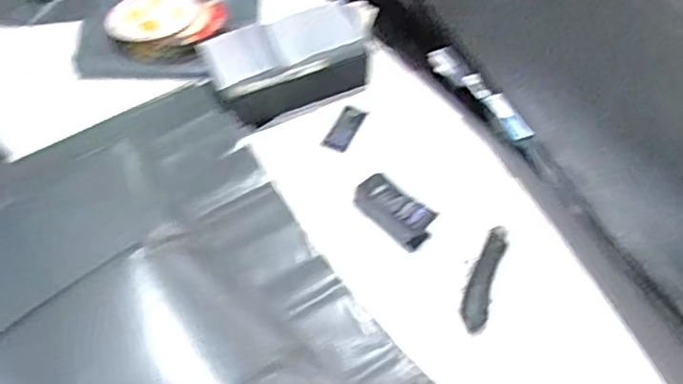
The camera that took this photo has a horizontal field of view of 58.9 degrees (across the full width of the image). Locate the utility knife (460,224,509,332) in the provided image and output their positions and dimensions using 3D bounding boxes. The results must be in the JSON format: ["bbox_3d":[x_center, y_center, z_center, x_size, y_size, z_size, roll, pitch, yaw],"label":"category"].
[{"bbox_3d":[0.167,0.095,0.703,0.031,0.020,0.137,18,56,10],"label":"utility knife"}]

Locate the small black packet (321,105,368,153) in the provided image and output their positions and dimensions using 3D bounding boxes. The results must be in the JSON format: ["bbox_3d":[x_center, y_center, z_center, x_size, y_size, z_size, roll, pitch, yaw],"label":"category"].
[{"bbox_3d":[0.004,-0.089,0.844,0.038,0.006,0.088,22,57,12],"label":"small black packet"}]

